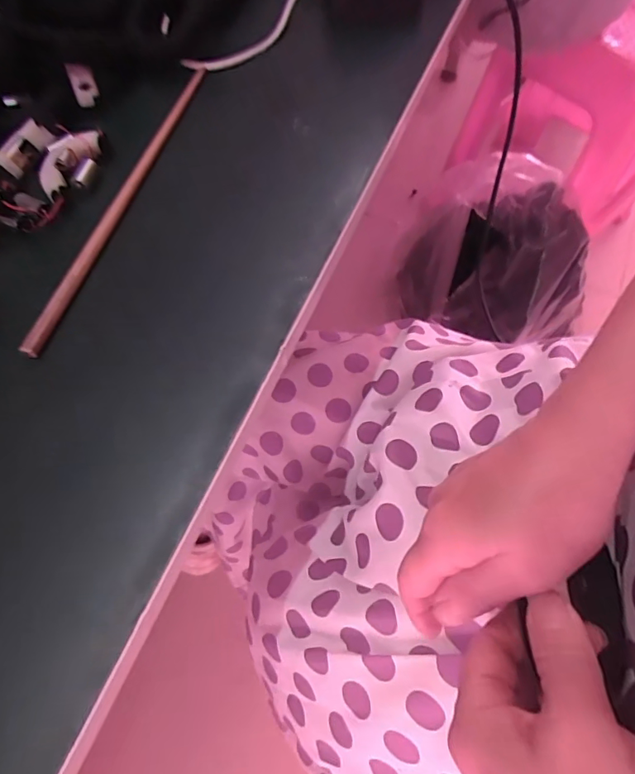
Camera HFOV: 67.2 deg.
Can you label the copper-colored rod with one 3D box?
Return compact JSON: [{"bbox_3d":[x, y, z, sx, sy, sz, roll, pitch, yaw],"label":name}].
[{"bbox_3d":[-0.117,-0.120,0.296,0.007,0.008,0.240,15,66,7],"label":"copper-colored rod"}]

